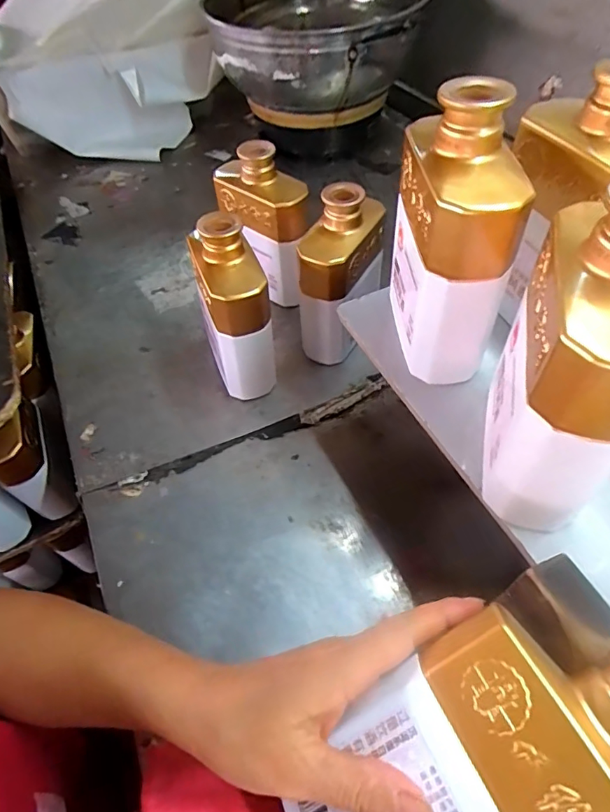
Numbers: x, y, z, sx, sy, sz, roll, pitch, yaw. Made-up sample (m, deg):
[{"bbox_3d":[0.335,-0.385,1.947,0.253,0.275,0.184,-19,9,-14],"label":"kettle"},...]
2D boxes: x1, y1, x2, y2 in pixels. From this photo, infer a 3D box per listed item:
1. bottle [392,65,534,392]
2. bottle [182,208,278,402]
[{"bbox_3d":[0.088,-0.102,0.301,0.055,0.155,0.099,-8,54,1],"label":"bottle"},{"bbox_3d":[-0.068,-0.090,0.462,0.062,0.165,0.089,-11,51,-8],"label":"bottle"}]

